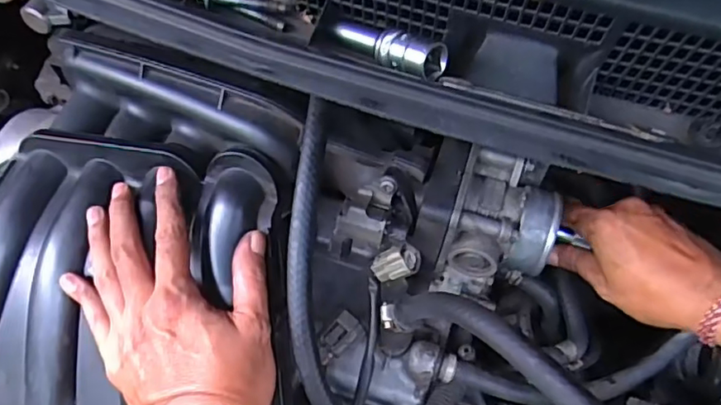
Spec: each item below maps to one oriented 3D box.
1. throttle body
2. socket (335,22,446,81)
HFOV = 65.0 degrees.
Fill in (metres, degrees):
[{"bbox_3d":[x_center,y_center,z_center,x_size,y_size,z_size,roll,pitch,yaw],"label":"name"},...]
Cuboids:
[{"bbox_3d":[0.096,0.018,0.395,0.065,0.077,0.087,17,68,6],"label":"throttle body"},{"bbox_3d":[0.014,-0.084,0.306,0.068,0.020,0.023,32,68,34],"label":"socket"}]

